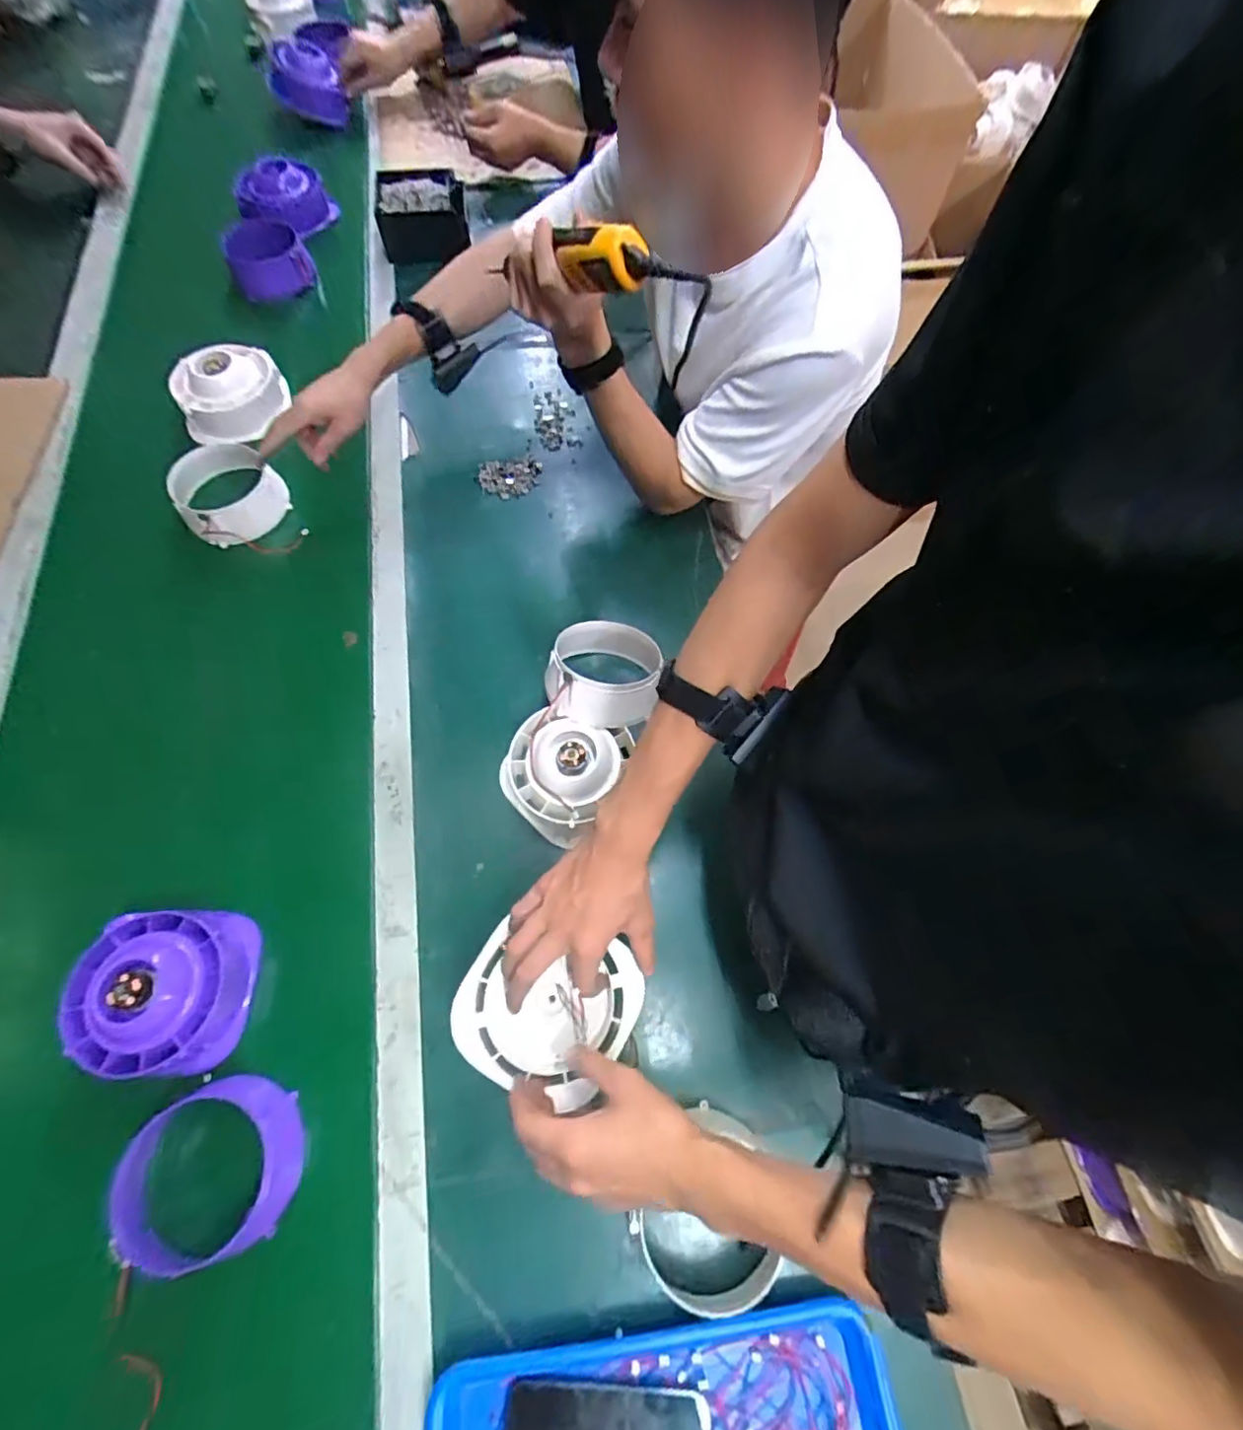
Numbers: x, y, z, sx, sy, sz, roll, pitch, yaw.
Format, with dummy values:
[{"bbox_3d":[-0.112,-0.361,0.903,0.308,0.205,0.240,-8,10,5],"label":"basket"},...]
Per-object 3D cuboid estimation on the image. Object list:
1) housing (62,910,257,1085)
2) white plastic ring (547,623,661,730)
[{"bbox_3d":[-0.410,0.243,0.528,0.134,0.072,0.130,1,64,-3],"label":"housing"},{"bbox_3d":[-0.015,-0.048,0.649,0.137,0.058,0.126,-10,46,-12],"label":"white plastic ring"}]

